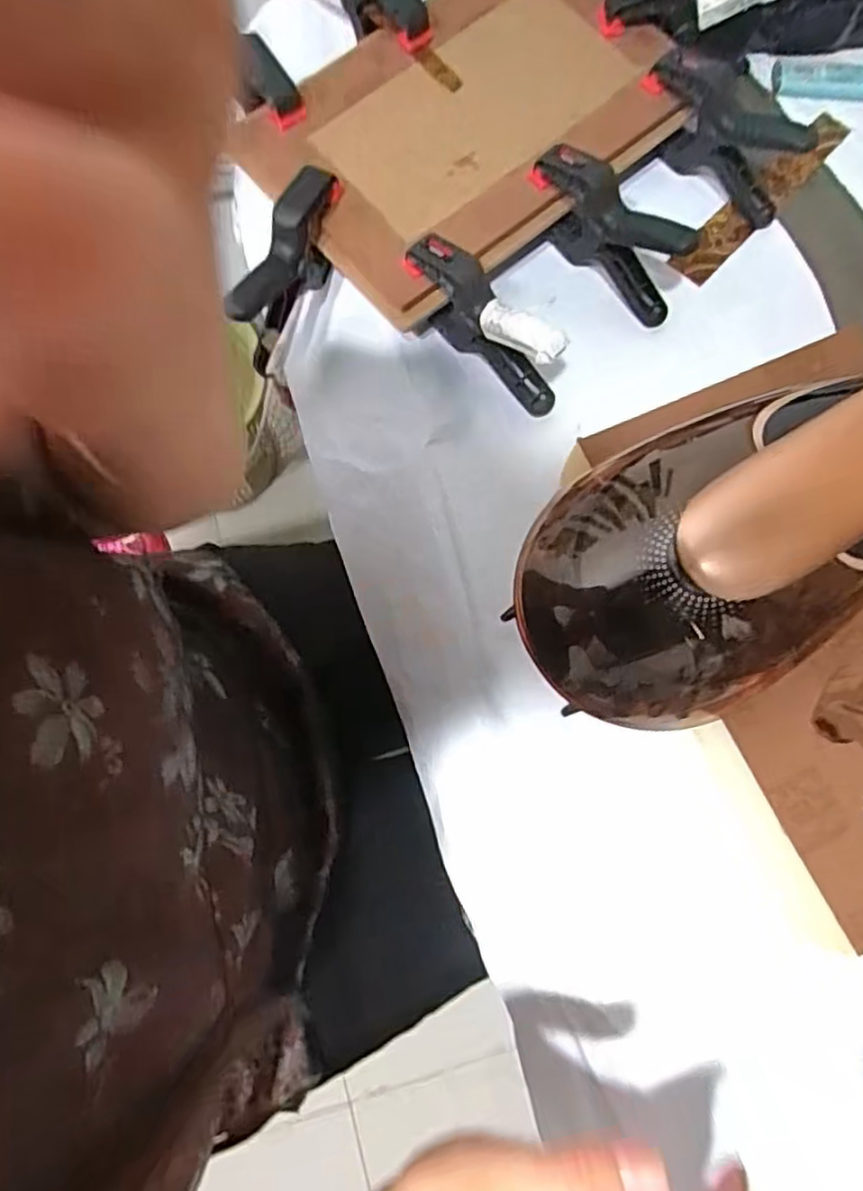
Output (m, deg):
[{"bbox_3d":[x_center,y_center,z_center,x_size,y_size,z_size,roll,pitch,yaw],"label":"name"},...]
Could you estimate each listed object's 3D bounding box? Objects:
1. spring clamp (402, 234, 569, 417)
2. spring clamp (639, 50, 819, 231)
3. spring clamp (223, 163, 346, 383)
[{"bbox_3d":[0.028,-0.150,0.381,0.106,0.073,0.022,44,80,9],"label":"spring clamp"},{"bbox_3d":[0.179,-0.284,0.418,0.104,0.059,0.039,41,79,8],"label":"spring clamp"},{"bbox_3d":[-0.081,-0.190,0.401,0.021,0.060,0.102,24,77,4],"label":"spring clamp"}]

